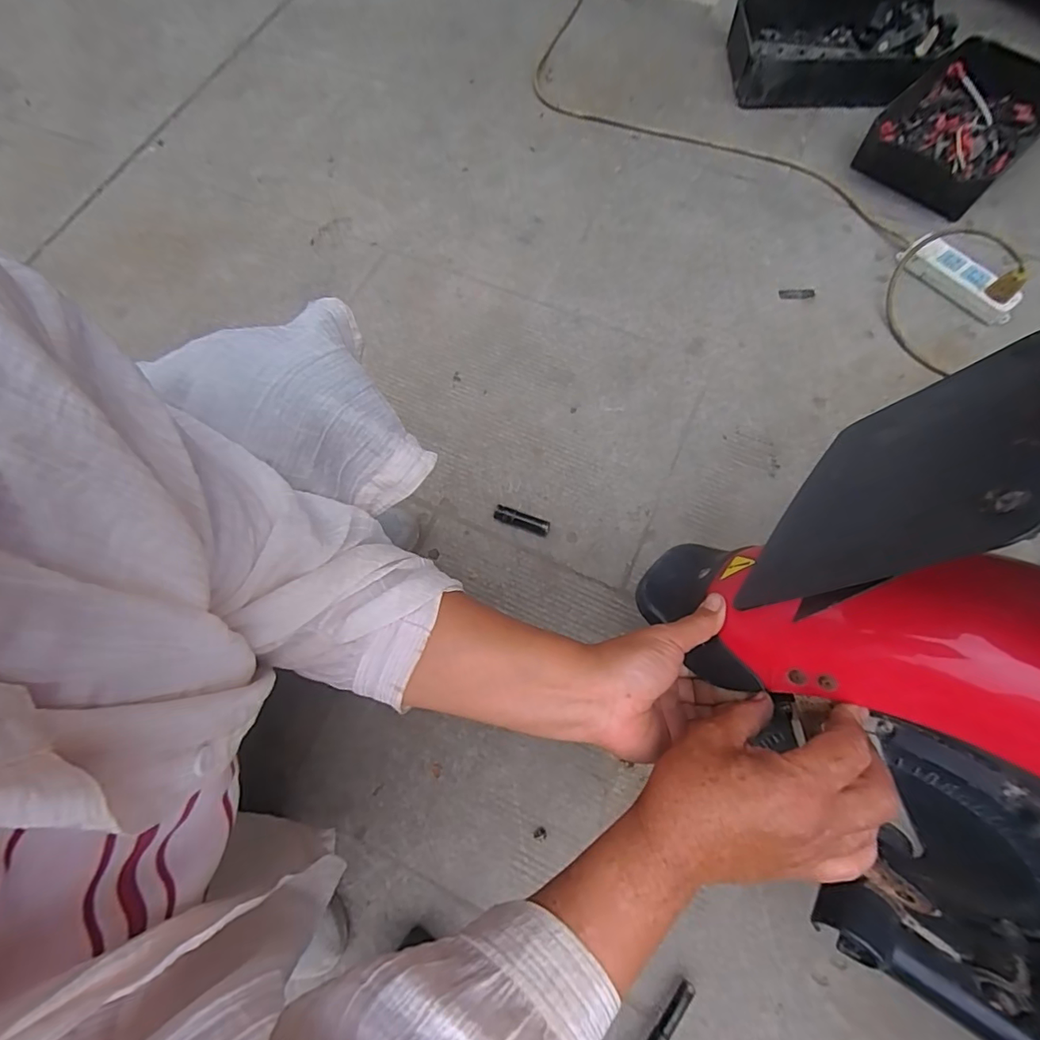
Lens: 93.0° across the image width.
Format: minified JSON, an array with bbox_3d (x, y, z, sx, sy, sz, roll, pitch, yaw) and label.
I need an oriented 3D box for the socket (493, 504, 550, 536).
[{"bbox_3d":[0.003,0.000,0.681,0.078,0.017,0.022,21,72,8],"label":"socket"}]

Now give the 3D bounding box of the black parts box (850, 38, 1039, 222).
[{"bbox_3d":[0.799,-0.714,0.889,0.354,0.077,0.217,-43,75,-13],"label":"black parts box"}]

